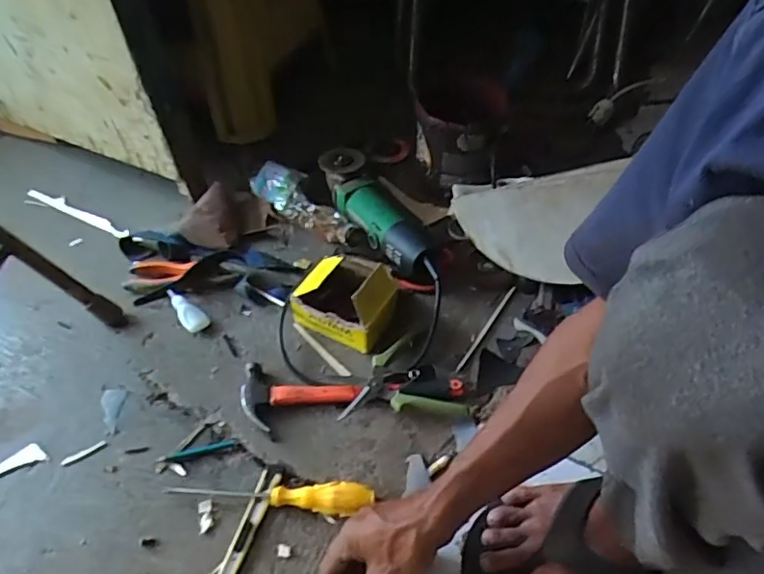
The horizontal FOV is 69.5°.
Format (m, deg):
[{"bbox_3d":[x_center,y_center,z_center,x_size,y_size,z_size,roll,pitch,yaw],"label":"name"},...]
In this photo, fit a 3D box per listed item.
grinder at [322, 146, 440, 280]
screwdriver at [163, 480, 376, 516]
[{"bbox_3d":[0.002,-0.104,0.835,0.087,0.098,0.265,-26,52,-22],"label":"grinder"},{"bbox_3d":[-0.120,0.220,0.583,0.219,0.023,0.031,1,47,1],"label":"screwdriver"}]

